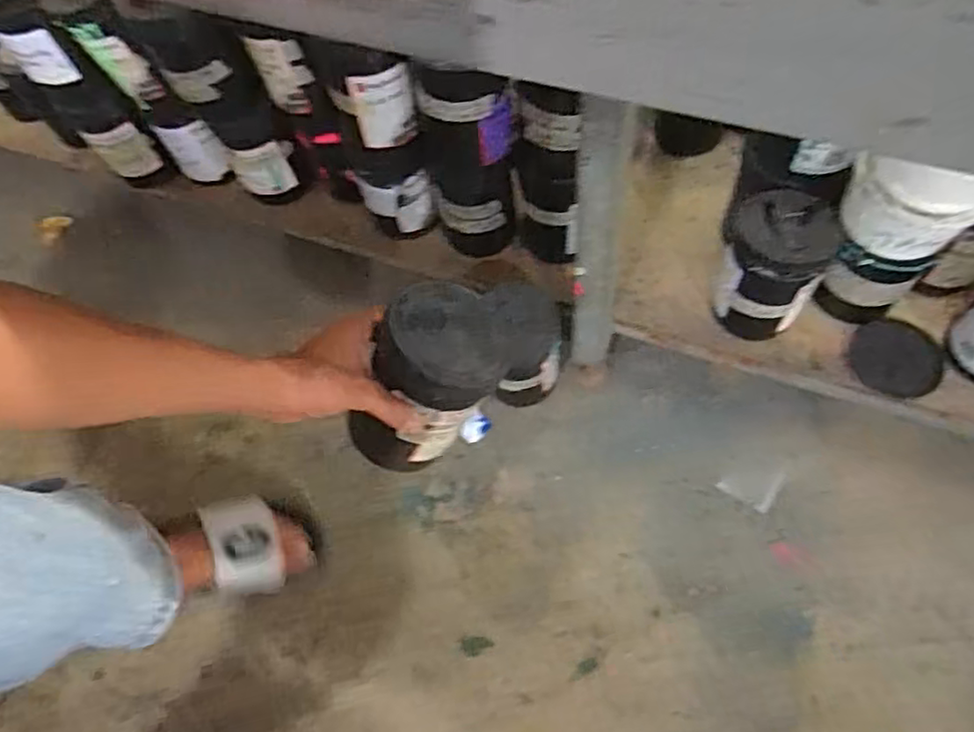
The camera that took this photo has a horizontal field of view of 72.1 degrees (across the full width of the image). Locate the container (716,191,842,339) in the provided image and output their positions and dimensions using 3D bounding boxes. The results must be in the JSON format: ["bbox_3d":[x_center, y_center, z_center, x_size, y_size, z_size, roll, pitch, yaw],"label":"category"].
[{"bbox_3d":[0.331,-0.112,0.786,0.105,0.169,0.105,-3,62,5],"label":"container"}]

